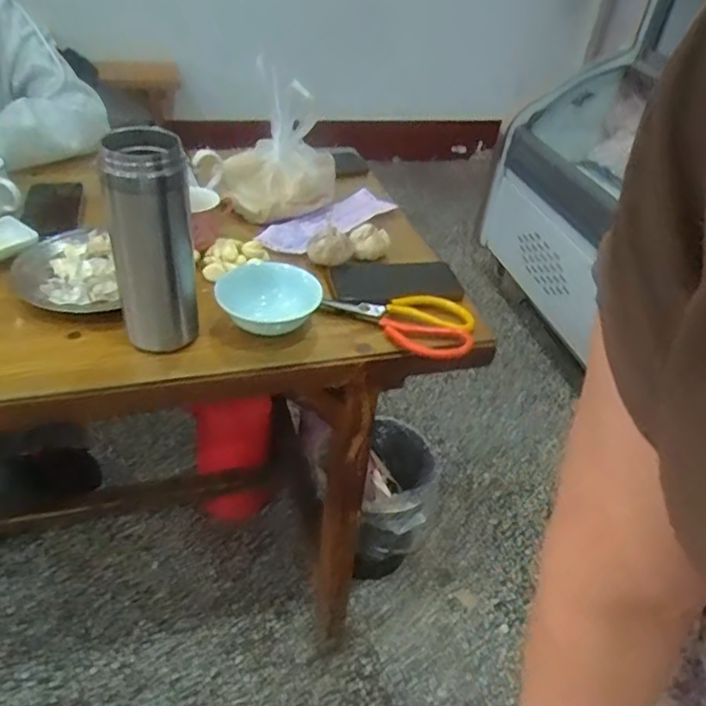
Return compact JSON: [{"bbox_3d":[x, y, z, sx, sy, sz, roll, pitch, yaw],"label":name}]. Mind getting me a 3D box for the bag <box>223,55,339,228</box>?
[{"bbox_3d":[-0.103,-0.293,0.889,0.166,0.167,0.136,1,38,-7],"label":"bag"}]

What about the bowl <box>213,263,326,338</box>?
[{"bbox_3d":[-0.095,-0.060,0.709,0.109,0.047,0.109,4,38,-3],"label":"bowl"}]

